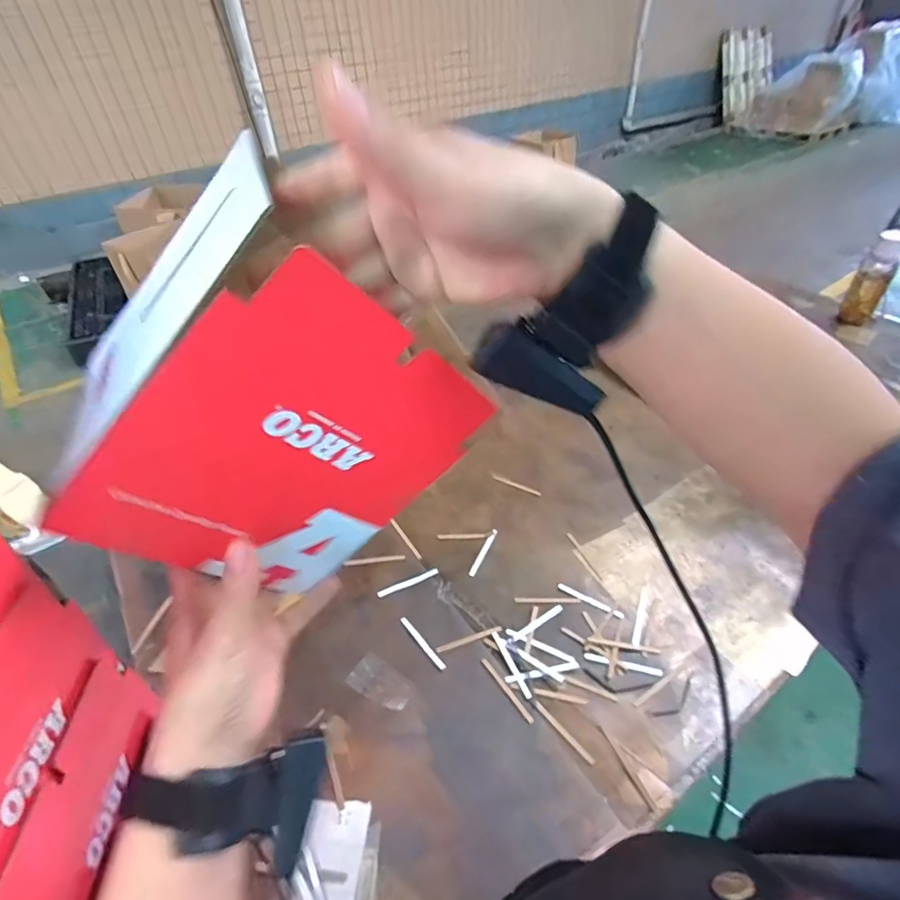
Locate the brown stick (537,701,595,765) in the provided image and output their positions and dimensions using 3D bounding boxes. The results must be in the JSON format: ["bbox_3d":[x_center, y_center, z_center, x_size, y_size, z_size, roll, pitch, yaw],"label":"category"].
[{"bbox_3d":[0.138,0.340,0.590,0.010,0.004,0.088,-31,48,-27],"label":"brown stick"}]

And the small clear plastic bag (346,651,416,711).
[{"bbox_3d":[-0.090,0.306,0.644,0.084,0.005,0.047,22,47,27],"label":"small clear plastic bag"}]

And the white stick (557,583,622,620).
[{"bbox_3d":[0.205,0.220,0.714,0.098,0.004,0.010,22,47,27],"label":"white stick"}]

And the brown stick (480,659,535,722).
[{"bbox_3d":[0.073,0.306,0.628,0.007,0.004,0.096,-27,46,-24],"label":"brown stick"}]

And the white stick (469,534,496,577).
[{"bbox_3d":[0.052,0.167,0.779,0.012,0.005,0.084,16,45,22],"label":"white stick"}]

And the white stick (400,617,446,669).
[{"bbox_3d":[-0.039,0.267,0.679,0.009,0.004,0.094,-31,48,-27],"label":"white stick"}]

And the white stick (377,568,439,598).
[{"bbox_3d":[-0.063,0.204,0.749,0.097,0.004,0.010,-18,43,-16],"label":"white stick"}]

